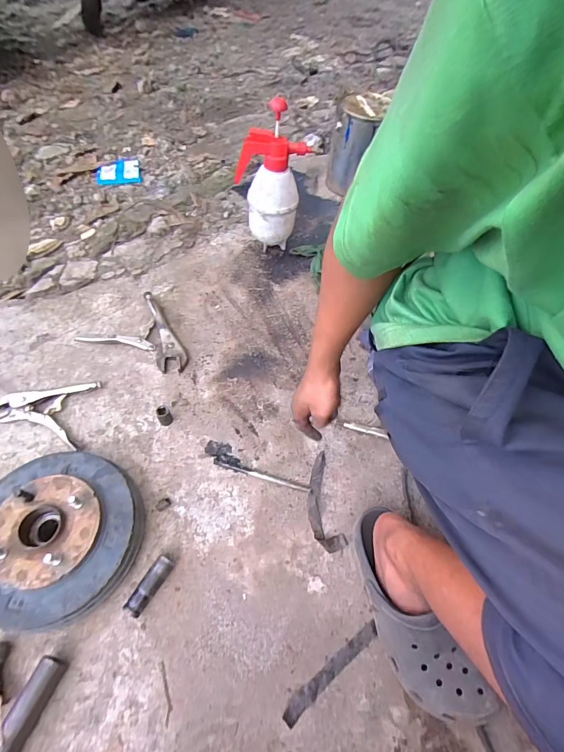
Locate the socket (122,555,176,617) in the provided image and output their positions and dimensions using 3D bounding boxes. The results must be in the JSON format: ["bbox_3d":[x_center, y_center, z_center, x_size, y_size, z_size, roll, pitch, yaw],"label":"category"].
[{"bbox_3d":[-0.185,0.294,0.514,0.027,0.028,0.080,30,60,13],"label":"socket"}]

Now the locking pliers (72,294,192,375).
[{"bbox_3d":[-0.278,-0.068,0.734,0.197,0.026,0.164,39,63,18],"label":"locking pliers"}]

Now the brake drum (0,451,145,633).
[{"bbox_3d":[-0.320,0.223,0.515,0.223,0.078,0.218,2,58,-4],"label":"brake drum"}]

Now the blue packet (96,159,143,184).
[{"bbox_3d":[-0.538,-0.672,1.196,0.135,0.012,0.162,-11,57,-12],"label":"blue packet"}]

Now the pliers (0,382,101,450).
[{"bbox_3d":[-0.425,0.054,0.650,0.158,0.016,0.120,10,58,1],"label":"pliers"}]

